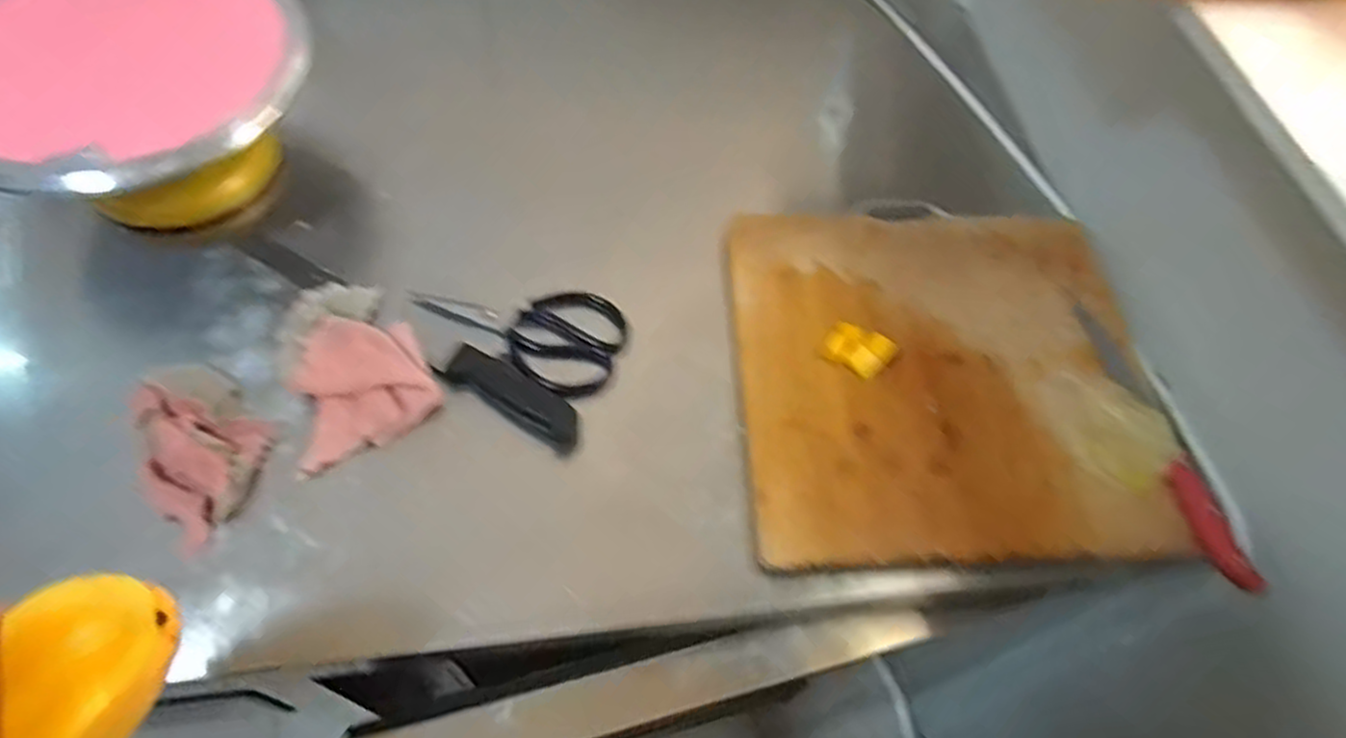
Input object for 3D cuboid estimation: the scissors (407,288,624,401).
[{"bbox_3d":[-0.133,-0.048,0.681,0.195,0.019,0.097,28,60,12],"label":"scissors"}]

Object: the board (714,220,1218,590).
[{"bbox_3d":[0.227,0.000,0.659,0.348,0.038,0.342,0,58,-4],"label":"board"}]

